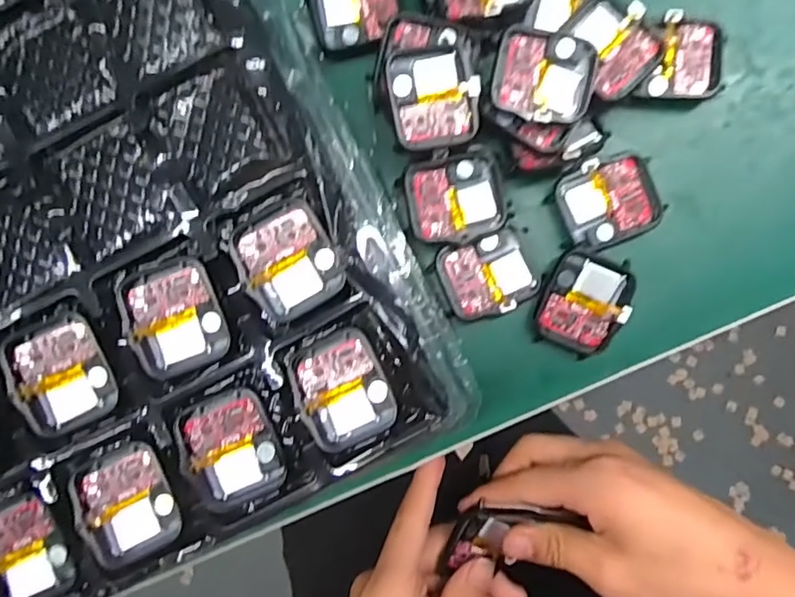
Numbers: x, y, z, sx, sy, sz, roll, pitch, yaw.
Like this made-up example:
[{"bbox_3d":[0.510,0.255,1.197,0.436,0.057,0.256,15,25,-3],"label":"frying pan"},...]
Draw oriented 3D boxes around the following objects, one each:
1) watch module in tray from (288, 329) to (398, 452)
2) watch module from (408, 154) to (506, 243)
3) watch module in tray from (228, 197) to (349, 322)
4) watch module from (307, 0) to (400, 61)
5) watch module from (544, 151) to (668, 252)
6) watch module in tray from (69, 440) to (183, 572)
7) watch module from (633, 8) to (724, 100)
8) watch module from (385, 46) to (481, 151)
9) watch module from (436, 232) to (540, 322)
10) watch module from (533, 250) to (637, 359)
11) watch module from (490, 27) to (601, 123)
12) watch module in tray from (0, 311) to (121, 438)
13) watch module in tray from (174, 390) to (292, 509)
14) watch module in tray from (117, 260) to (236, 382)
[{"bbox_3d":[-0.021,0.035,0.226,0.034,0.008,0.043,-24,88,2],"label":"watch module in tray"},{"bbox_3d":[0.026,-0.044,0.260,0.042,0.007,0.037,-8,89,2],"label":"watch module"},{"bbox_3d":[-0.043,-0.015,0.227,0.037,0.005,0.042,-26,88,2],"label":"watch module in tray"},{"bbox_3d":[-0.020,-0.133,0.268,0.040,0.010,0.037,-16,88,2],"label":"watch module"},{"bbox_3d":[0.097,-0.045,0.266,0.046,0.015,0.037,-27,88,2],"label":"watch module"},{"bbox_3d":[-0.106,0.080,0.228,0.035,0.009,0.041,-19,88,2],"label":"watch module in tray"},{"bbox_3d":[0.127,-0.109,0.265,0.036,0.011,0.036,1,89,2],"label":"watch module"},{"bbox_3d":[0.016,-0.086,0.250,0.037,0.010,0.041,-10,88,2],"label":"watch module"},{"bbox_3d":[0.041,-0.010,0.266,0.040,0.007,0.034,-15,88,2],"label":"watch module"},{"bbox_3d":[0.084,0.003,0.265,0.038,0.011,0.044,17,90,3],"label":"watch module"},{"bbox_3d":[0.063,-0.094,0.249,0.042,0.007,0.037,9,89,3],"label":"watch module"},{"bbox_3d":[-0.128,0.028,0.224,0.034,0.012,0.042,-23,88,2],"label":"watch module in tray"},{"bbox_3d":[-0.065,0.059,0.226,0.037,0.007,0.043,-19,88,2],"label":"watch module in tray"},{"bbox_3d":[-0.086,0.007,0.227,0.034,0.007,0.043,-19,88,2],"label":"watch module in tray"}]

